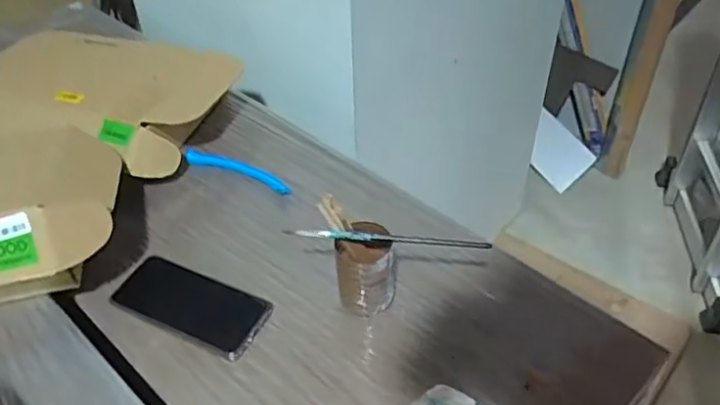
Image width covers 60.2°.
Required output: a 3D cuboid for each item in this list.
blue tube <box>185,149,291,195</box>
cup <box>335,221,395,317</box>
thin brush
[{"bbox_3d":[-0.166,-0.045,0.849,0.166,0.010,0.035,16,47,18],"label":"blue tube"},{"bbox_3d":[0.005,0.072,0.660,0.060,0.096,0.055,-1,44,1],"label":"cup"},{"bbox_3d":[0.027,0.036,0.630,0.206,0.012,0.011,4,44,6],"label":"thin brush"}]

